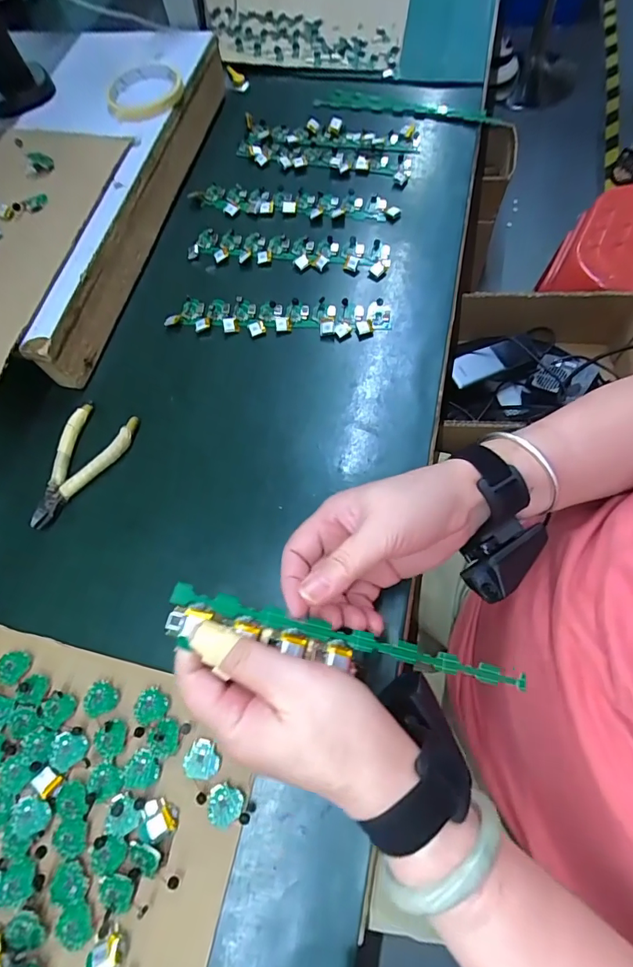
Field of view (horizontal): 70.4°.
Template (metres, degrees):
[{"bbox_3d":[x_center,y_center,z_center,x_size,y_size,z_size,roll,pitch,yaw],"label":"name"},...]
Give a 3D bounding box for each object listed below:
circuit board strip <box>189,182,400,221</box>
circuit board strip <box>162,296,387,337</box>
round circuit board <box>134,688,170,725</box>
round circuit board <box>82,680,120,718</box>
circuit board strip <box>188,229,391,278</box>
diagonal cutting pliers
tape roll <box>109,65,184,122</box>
[{"bbox_3d":[-0.030,-0.333,0.525,0.245,0.011,0.041,10,69,6],"label":"circuit board strip"},{"bbox_3d":[-0.038,-0.174,0.463,0.225,0.014,0.042,5,69,4],"label":"circuit board strip"},{"bbox_3d":[-0.123,0.165,0.333,0.025,0.004,0.022,-28,70,-9],"label":"round circuit board"},{"bbox_3d":[-0.161,0.161,0.333,0.024,0.004,0.024,-1,68,2],"label":"round circuit board"},{"bbox_3d":[-0.031,-0.261,0.496,0.221,0.012,0.047,9,69,6],"label":"circuit board strip"},{"bbox_3d":[-0.211,-0.016,0.410,0.063,0.010,0.120,9,69,5],"label":"diagonal cutting pliers"},{"bbox_3d":[-0.199,-0.459,0.521,0.088,0.019,0.104,-9,67,2],"label":"tape roll"}]

